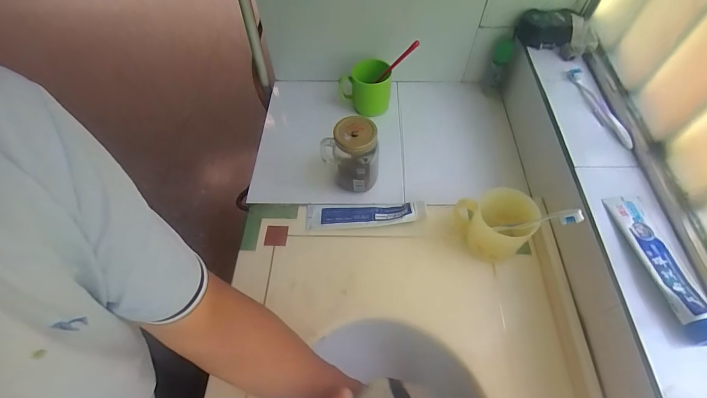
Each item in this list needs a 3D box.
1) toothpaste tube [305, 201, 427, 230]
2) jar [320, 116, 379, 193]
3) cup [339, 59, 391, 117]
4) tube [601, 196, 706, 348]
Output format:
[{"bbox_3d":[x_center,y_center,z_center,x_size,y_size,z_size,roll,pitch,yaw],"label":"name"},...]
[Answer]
[{"bbox_3d":[0.021,0.026,0.624,0.214,0.034,0.049,1,57,2],"label":"toothpaste tube"},{"bbox_3d":[-0.007,-0.075,0.619,0.093,0.135,0.075,-9,57,-4],"label":"jar"},{"bbox_3d":[0.023,-0.244,0.763,0.107,0.115,0.084,-1,57,1],"label":"cup"},{"bbox_3d":[0.371,0.073,0.417,0.045,0.026,0.192,-1,57,1],"label":"tube"}]

